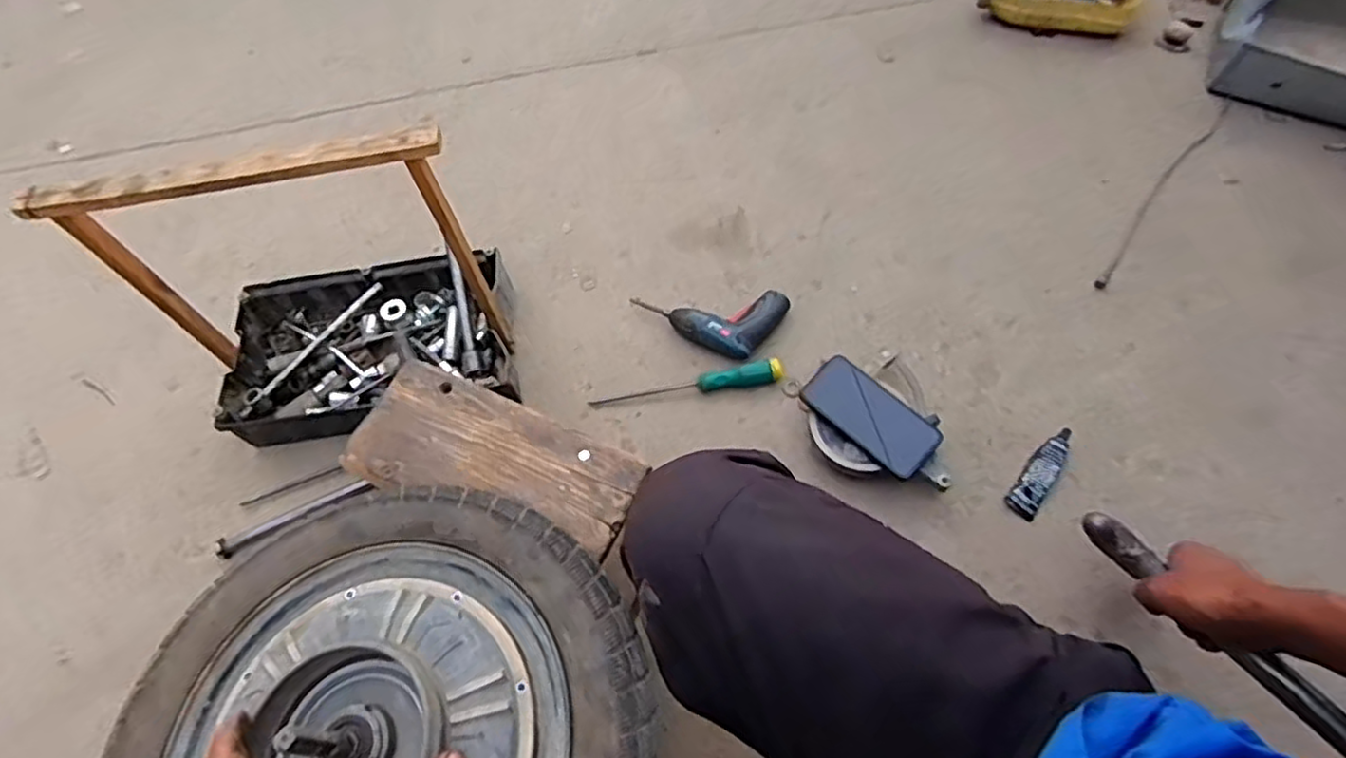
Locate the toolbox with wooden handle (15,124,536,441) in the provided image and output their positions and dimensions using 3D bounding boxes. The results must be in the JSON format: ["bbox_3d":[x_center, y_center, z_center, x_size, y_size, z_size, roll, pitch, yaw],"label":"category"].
[{"bbox_3d":[-0.412,-0.117,0.829,0.388,0.392,0.228,-12,62,-2],"label":"toolbox with wooden handle"}]

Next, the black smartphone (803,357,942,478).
[{"bbox_3d":[0.241,0.042,0.845,0.165,0.013,0.078,40,83,25],"label":"black smartphone"}]

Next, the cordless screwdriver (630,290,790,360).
[{"bbox_3d":[0.048,-0.079,0.964,0.221,0.040,0.106,3,63,7],"label":"cordless screwdriver"}]

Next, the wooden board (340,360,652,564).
[{"bbox_3d":[-0.157,0.068,0.615,0.259,0.019,0.109,17,64,14],"label":"wooden board"}]

